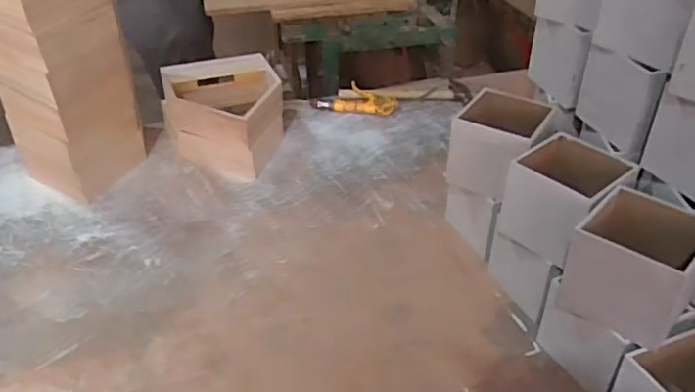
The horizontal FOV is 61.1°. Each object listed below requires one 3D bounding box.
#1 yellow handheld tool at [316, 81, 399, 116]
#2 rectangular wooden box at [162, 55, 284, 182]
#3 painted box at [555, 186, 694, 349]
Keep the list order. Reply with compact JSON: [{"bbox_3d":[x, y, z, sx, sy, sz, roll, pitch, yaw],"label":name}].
[{"bbox_3d":[0.024,-0.205,1.254,0.167,0.033,0.069,9,37,12],"label":"yellow handheld tool"},{"bbox_3d":[-0.225,-0.137,1.088,0.212,0.121,0.234,-10,37,-13],"label":"rectangular wooden box"},{"bbox_3d":[0.313,0.077,0.640,0.112,0.111,0.118,29,44,35],"label":"painted box"}]

